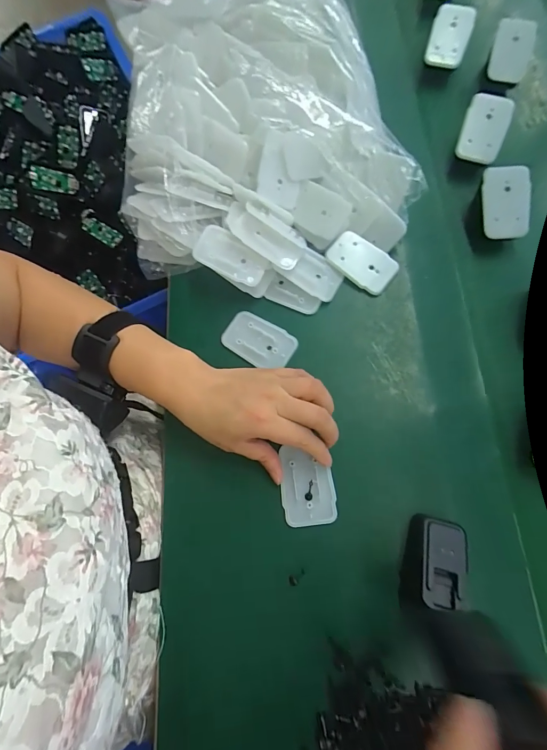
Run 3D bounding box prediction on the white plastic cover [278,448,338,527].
[{"bbox_3d":[0.030,0.097,0.308,0.045,0.004,0.064,-3,73,1],"label":"white plastic cover"}]

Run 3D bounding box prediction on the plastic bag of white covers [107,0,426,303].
[{"bbox_3d":[-0.021,-0.255,0.374,0.292,0.095,0.362,-9,73,-1],"label":"plastic bag of white covers"}]

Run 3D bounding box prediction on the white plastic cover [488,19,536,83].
[{"bbox_3d":[0.272,-0.368,0.402,0.048,0.008,0.055,2,118,-6],"label":"white plastic cover"}]

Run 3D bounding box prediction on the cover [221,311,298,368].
[{"bbox_3d":[-0.014,-0.033,0.349,0.070,0.006,0.044,29,77,10],"label":"cover"}]

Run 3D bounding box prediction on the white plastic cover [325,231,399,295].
[{"bbox_3d":[0.089,-0.114,0.355,0.067,0.014,0.040,40,79,12],"label":"white plastic cover"}]

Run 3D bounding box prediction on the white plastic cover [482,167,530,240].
[{"bbox_3d":[0.228,-0.168,0.343,0.039,0.008,0.067,-6,94,13],"label":"white plastic cover"}]

